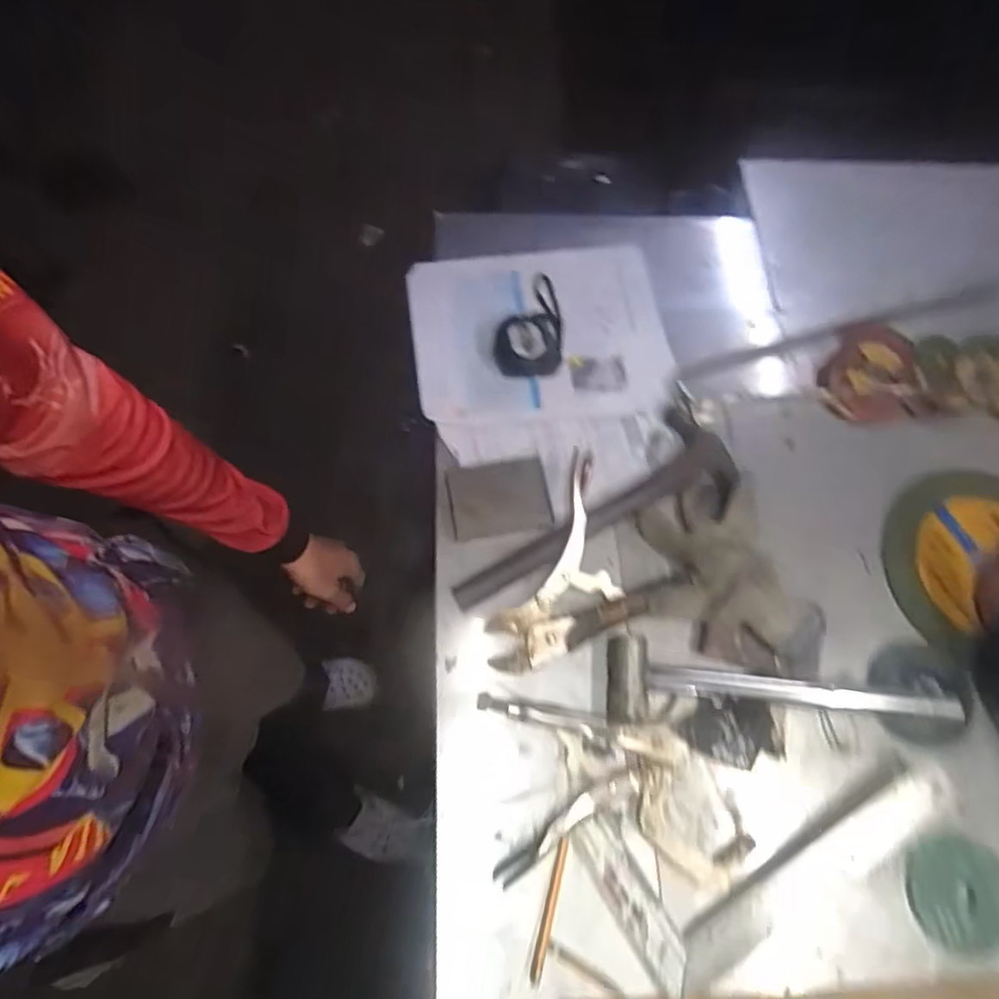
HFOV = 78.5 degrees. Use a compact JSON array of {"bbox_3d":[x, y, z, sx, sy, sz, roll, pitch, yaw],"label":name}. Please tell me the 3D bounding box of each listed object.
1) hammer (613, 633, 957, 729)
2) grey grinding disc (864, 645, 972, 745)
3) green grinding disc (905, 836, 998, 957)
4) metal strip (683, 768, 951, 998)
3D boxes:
[{"bbox_3d":[0.249,0.186,0.545,0.309,0.033,0.074,10,72,2],"label":"hammer"},{"bbox_3d":[0.396,0.184,0.578,0.092,0.012,0.088,1,69,-3],"label":"grey grinding disc"},{"bbox_3d":[0.400,0.341,0.530,0.091,0.011,0.084,1,69,-3],"label":"green grinding disc"},{"bbox_3d":[0.262,0.313,0.516,0.276,0.032,0.051,-33,75,-11],"label":"metal strip"}]

